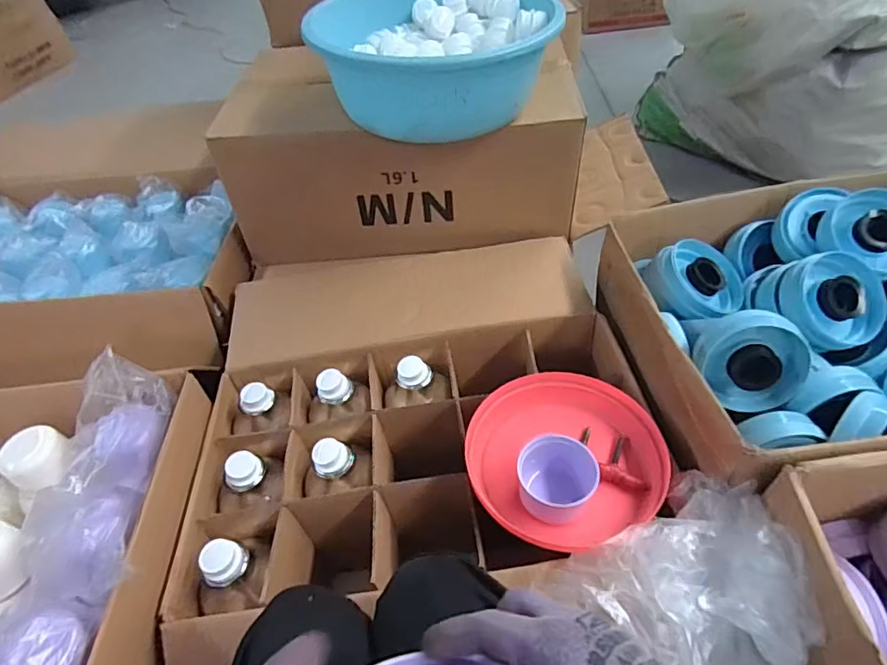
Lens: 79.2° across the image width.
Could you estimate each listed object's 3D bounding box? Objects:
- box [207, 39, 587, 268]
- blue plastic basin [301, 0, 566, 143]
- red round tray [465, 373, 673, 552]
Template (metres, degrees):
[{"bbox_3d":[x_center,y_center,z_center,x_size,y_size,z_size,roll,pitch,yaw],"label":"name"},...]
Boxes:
[{"bbox_3d":[-0.055,-0.319,0.965,0.574,0.263,0.310,2,46,9],"label":"box"},{"bbox_3d":[-0.001,-0.424,0.817,0.339,0.134,0.314,6,47,13],"label":"blue plastic basin"},{"bbox_3d":[0.148,0.147,0.655,0.237,0.046,0.215,-18,47,-11],"label":"red round tray"}]

